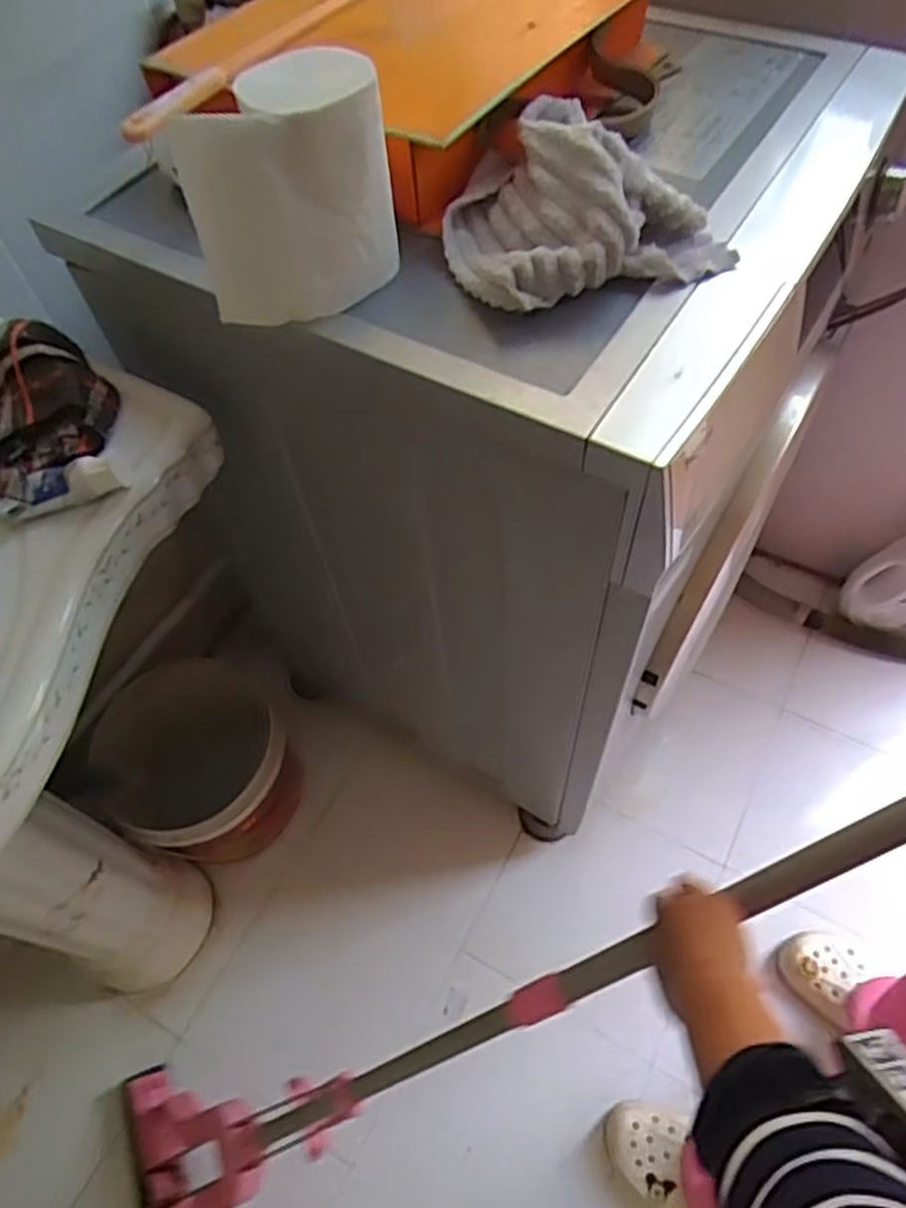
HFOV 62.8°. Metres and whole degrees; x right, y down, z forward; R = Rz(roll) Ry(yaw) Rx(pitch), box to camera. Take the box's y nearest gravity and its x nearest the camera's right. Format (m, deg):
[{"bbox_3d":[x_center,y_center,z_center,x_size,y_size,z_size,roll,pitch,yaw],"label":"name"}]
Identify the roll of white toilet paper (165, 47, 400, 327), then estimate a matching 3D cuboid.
[{"bbox_3d":[-0.107,-0.276,0.506,0.140,0.136,0.078,-35,62,-17],"label":"roll of white toilet paper"}]

